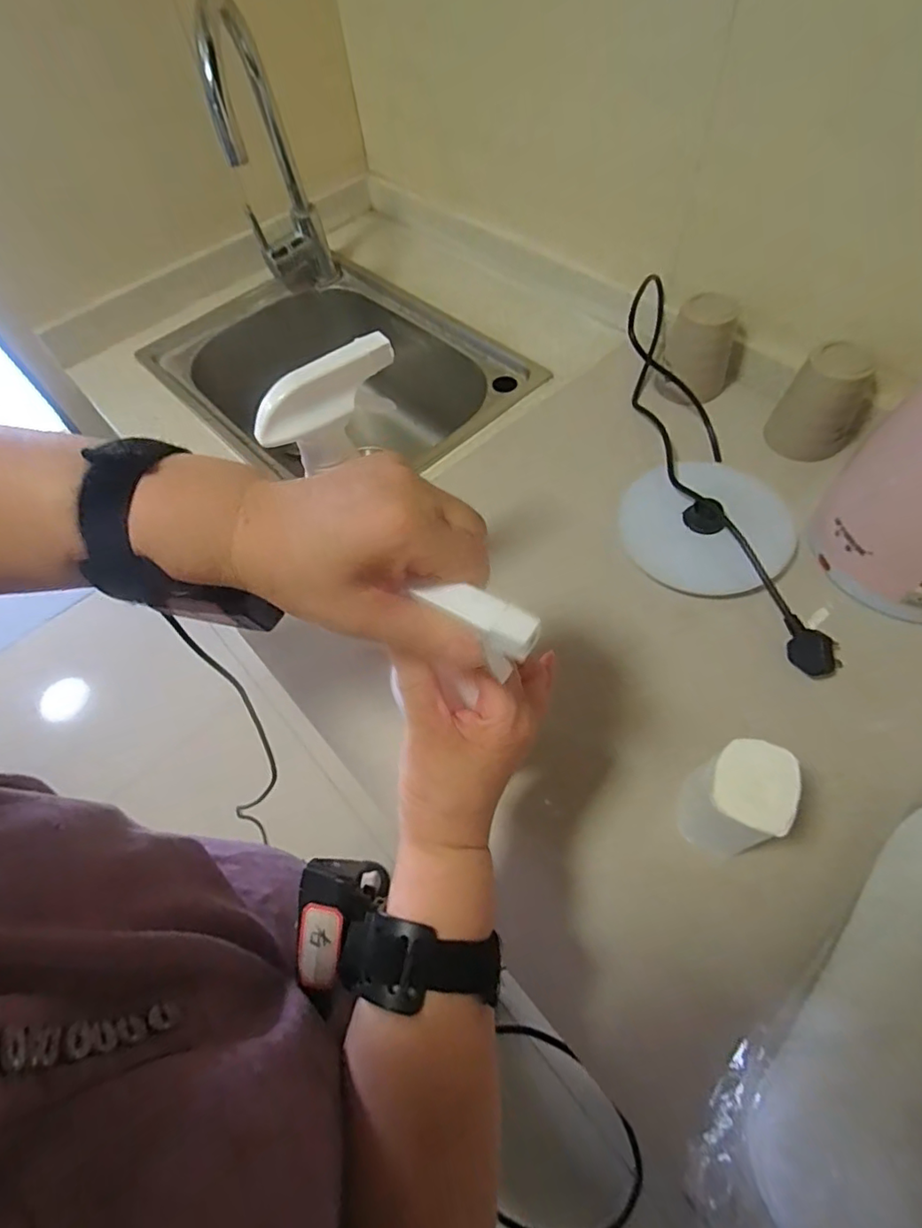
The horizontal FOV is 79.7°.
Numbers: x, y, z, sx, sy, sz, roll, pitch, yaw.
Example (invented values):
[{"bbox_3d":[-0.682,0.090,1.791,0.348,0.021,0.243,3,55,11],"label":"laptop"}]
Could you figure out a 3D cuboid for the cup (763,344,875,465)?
[{"bbox_3d":[0.364,-0.211,0.547,0.078,0.096,0.071,-2,58,3],"label":"cup"}]

